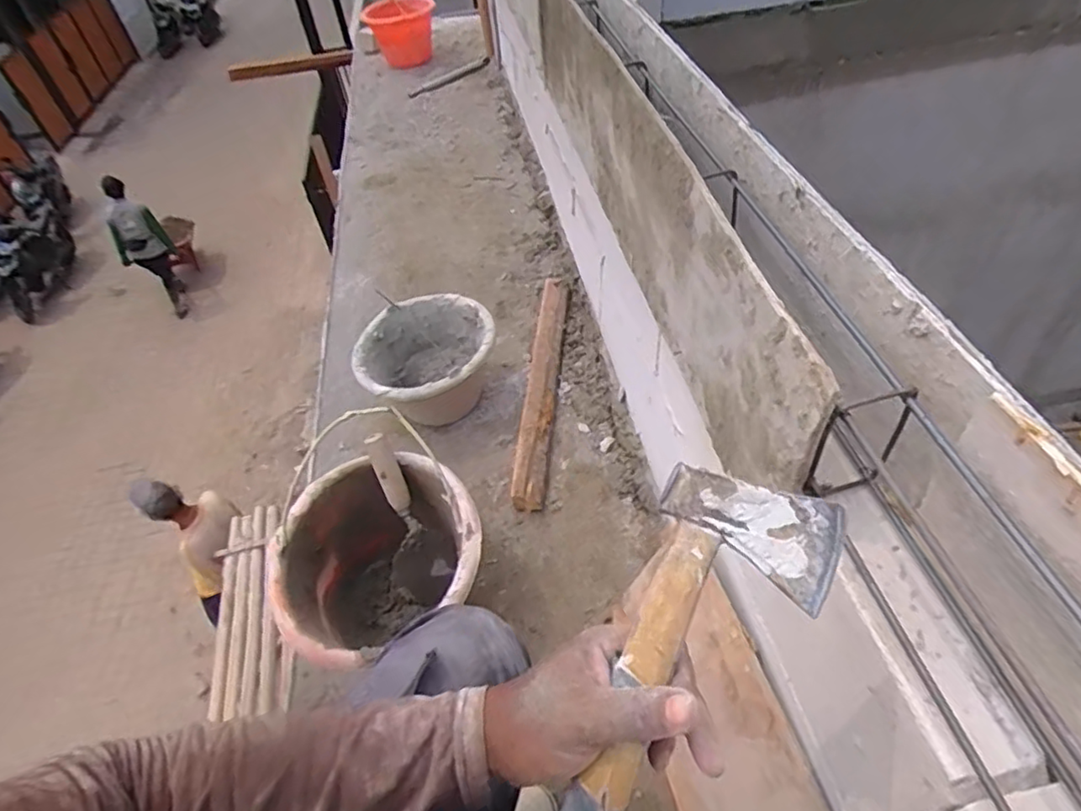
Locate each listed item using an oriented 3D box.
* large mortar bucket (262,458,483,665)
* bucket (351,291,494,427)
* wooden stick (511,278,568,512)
[{"bbox_3d":[-0.225,0.236,0.905,0.276,0.217,0.254,-3,47,4],"label":"large mortar bucket"},{"bbox_3d":[-0.209,-0.065,1.209,0.263,0.172,0.237,-21,49,-12],"label":"bucket"},{"bbox_3d":[0.004,-0.052,1.263,0.061,0.040,0.610,1,48,8],"label":"wooden stick"}]

